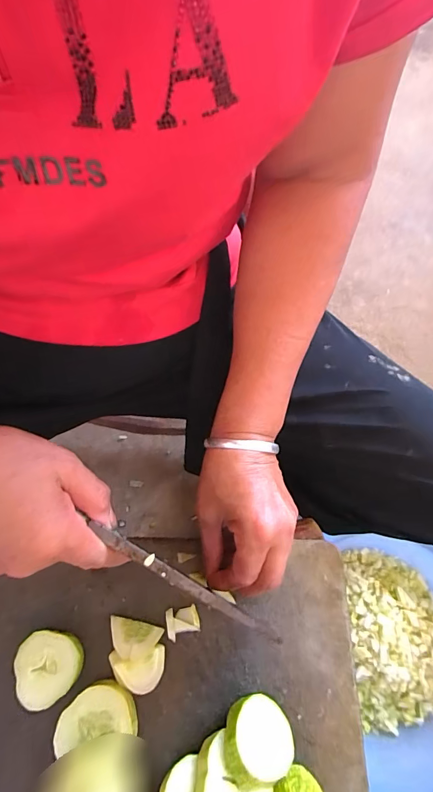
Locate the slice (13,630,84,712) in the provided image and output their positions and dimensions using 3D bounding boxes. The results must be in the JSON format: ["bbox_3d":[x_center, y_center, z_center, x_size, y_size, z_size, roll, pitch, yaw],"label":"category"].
[{"bbox_3d":[-0.132,0.213,0.291,0.049,0.017,0.048,3,69,2],"label":"slice"}]

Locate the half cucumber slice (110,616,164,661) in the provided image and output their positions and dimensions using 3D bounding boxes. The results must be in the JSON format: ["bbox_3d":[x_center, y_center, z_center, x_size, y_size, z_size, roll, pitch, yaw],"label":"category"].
[{"bbox_3d":[-0.067,0.193,0.294,0.041,0.005,0.026,18,43,1],"label":"half cucumber slice"}]

